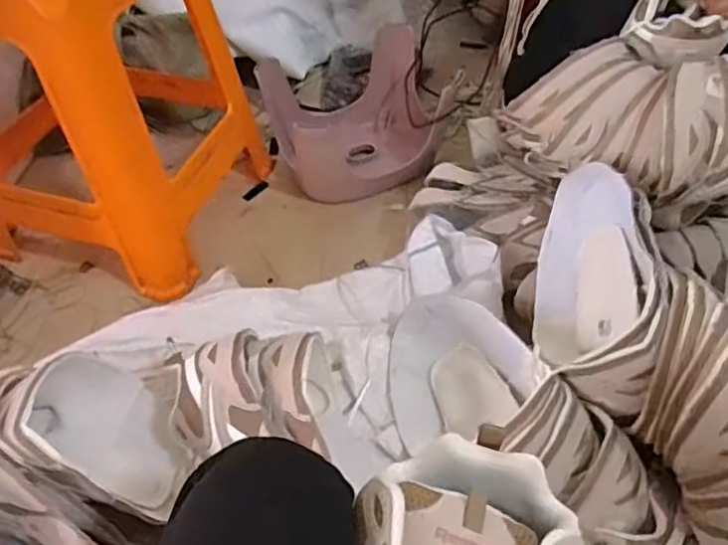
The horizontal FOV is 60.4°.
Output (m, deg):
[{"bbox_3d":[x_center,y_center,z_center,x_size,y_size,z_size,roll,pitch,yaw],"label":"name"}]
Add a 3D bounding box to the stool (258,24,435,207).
[{"bbox_3d":[-0.022,-0.280,1.147,0.303,0.177,0.266,-9,49,-4],"label":"stool"}]

